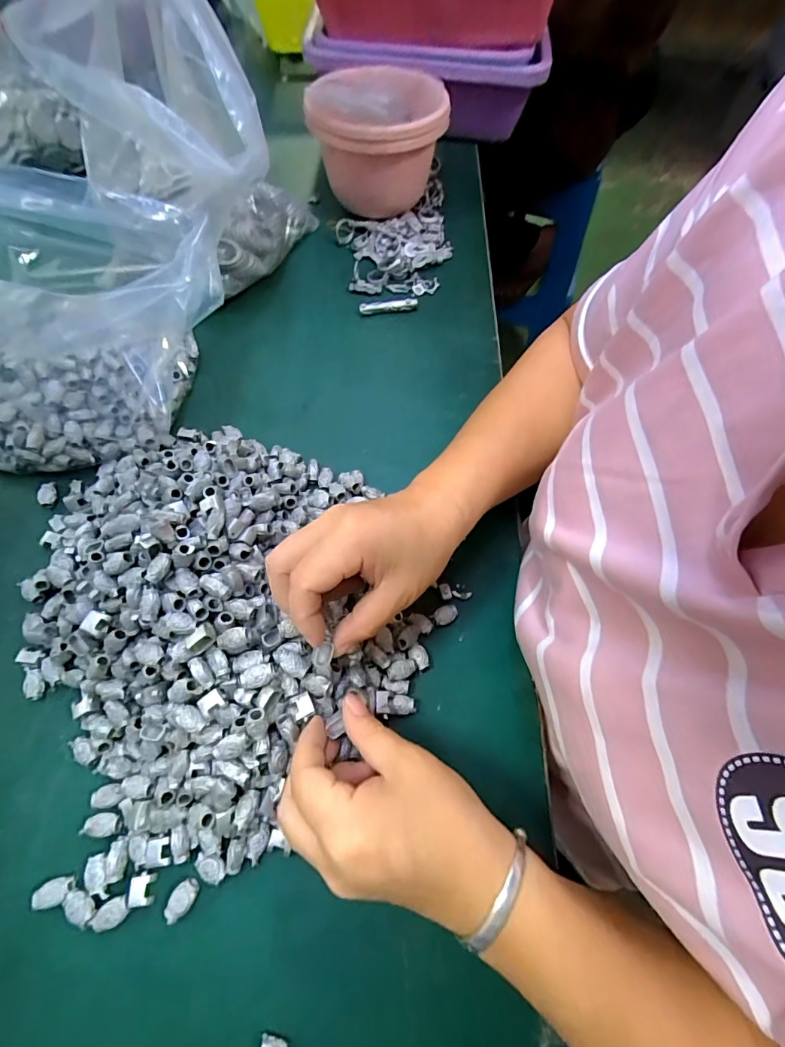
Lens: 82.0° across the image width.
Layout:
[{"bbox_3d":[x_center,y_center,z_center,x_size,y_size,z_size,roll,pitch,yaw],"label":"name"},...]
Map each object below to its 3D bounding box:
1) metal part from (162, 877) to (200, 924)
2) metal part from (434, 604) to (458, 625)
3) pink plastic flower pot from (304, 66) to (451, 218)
[{"bbox_3d":[-0.119,0.211,0.254,0.013,0.005,0.021,36,68,15],"label":"metal part"},{"bbox_3d":[0.039,0.067,0.331,0.018,0.004,0.013,-15,65,-9],"label":"metal part"},{"bbox_3d":[-0.010,-0.405,0.480,0.124,0.104,0.128,1,64,-1],"label":"pink plastic flower pot"}]

